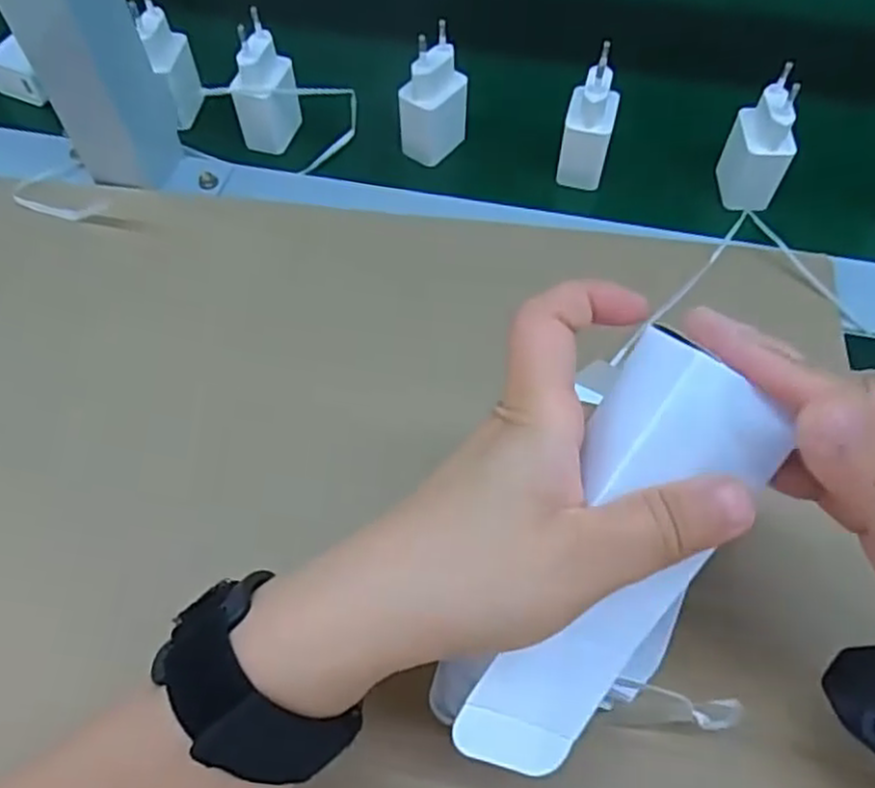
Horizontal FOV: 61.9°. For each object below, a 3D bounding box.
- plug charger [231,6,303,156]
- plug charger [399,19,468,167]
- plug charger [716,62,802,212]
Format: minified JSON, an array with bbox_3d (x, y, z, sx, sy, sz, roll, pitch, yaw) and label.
[{"bbox_3d":[-0.106,-0.189,0.450,0.021,0.074,0.039,23,64,11],"label":"plug charger"},{"bbox_3d":[-0.003,-0.182,0.445,0.024,0.073,0.039,38,68,17],"label":"plug charger"},{"bbox_3d":[0.187,-0.145,0.421,0.034,0.071,0.034,15,63,7],"label":"plug charger"}]

